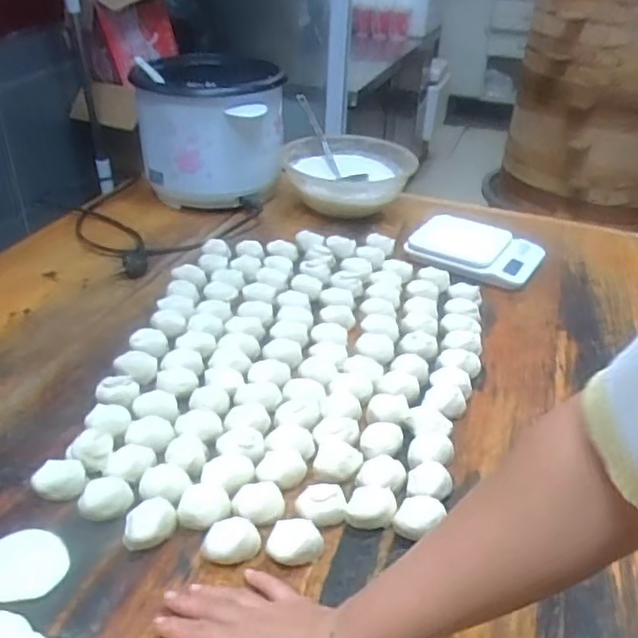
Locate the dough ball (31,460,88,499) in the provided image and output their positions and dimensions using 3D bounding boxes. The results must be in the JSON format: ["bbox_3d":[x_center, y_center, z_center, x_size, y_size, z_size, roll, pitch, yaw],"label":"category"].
[{"bbox_3d":[-0.247,0.154,0.609,0.044,0.036,0.030,-8,34,-15],"label":"dough ball"}]

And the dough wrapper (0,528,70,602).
[{"bbox_3d":[-0.253,0.210,0.546,0.072,0.005,0.068,-5,33,-11],"label":"dough wrapper"}]

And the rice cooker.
[{"bbox_3d":[-0.203,-0.368,1.250,0.260,0.224,0.319,0,33,-3],"label":"rice cooker"}]

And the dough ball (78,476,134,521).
[{"bbox_3d":[-0.197,0.167,0.592,0.046,0.027,0.036,-10,35,-19],"label":"dough ball"}]

